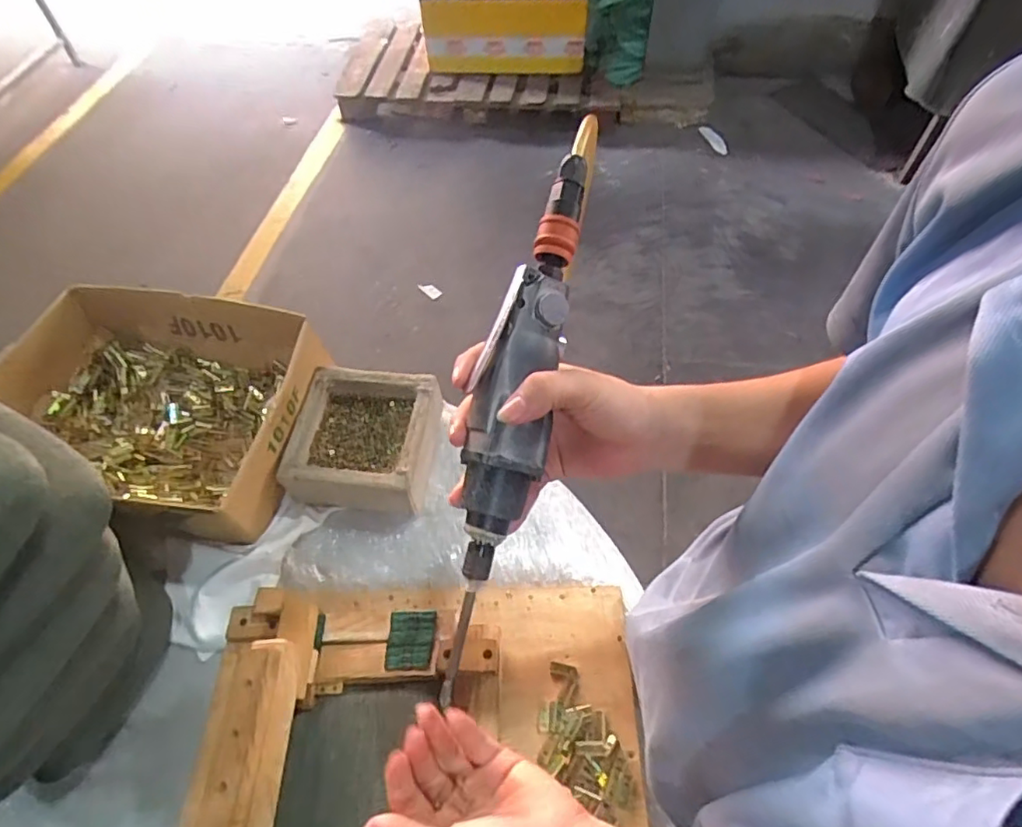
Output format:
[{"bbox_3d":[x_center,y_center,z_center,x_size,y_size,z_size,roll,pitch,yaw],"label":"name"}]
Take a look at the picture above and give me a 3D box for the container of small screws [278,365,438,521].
[{"bbox_3d":[-0.185,0.033,0.762,0.176,0.071,0.172,5,57,6],"label":"container of small screws"}]

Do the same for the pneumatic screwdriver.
[{"bbox_3d":[0.006,-0.016,0.380,0.049,0.036,0.388,12,85,10],"label":"pneumatic screwdriver"}]

